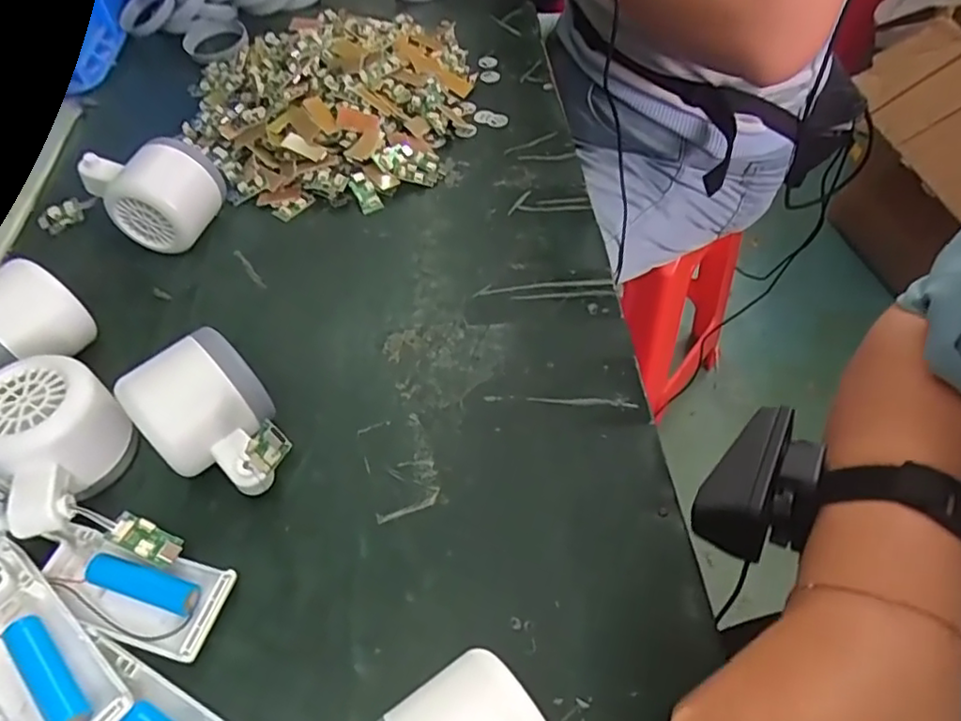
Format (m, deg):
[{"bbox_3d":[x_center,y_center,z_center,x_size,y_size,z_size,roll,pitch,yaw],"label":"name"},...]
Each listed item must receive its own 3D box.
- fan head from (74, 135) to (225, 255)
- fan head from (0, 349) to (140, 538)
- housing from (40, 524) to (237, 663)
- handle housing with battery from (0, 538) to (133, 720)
[{"bbox_3d":[-0.220,-0.110,0.423,0.083,0.057,0.056,5,53,5],"label":"fan head"},{"bbox_3d":[-0.207,0.039,0.306,0.064,0.048,0.084,-38,61,-25],"label":"fan head"},{"bbox_3d":[-0.158,0.102,0.281,0.086,0.014,0.038,12,54,10],"label":"housing"},{"bbox_3d":[-0.185,0.123,0.257,0.101,0.021,0.042,34,60,24],"label":"handle housing with battery"}]

